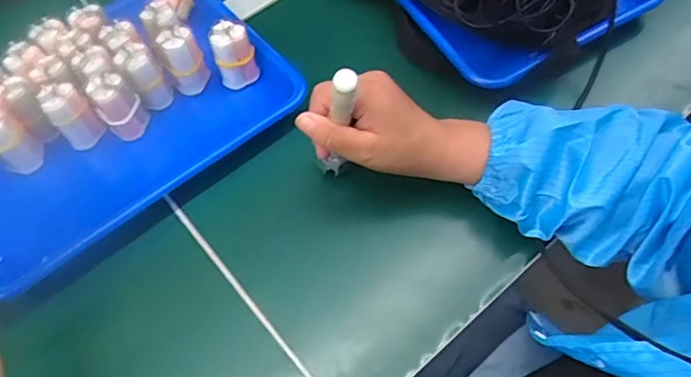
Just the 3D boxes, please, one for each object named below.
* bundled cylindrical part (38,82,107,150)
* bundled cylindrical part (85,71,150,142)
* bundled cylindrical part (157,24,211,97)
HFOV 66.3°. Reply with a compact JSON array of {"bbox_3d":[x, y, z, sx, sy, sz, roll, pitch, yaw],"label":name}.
[{"bbox_3d":[-0.254,-0.068,0.491,0.036,0.060,0.033,-1,61,3],"label":"bundled cylindrical part"},{"bbox_3d":[-0.211,-0.077,0.495,0.038,0.060,0.030,-36,65,-15],"label":"bundled cylindrical part"},{"bbox_3d":[-0.157,-0.128,0.517,0.034,0.063,0.032,-1,61,3],"label":"bundled cylindrical part"}]

